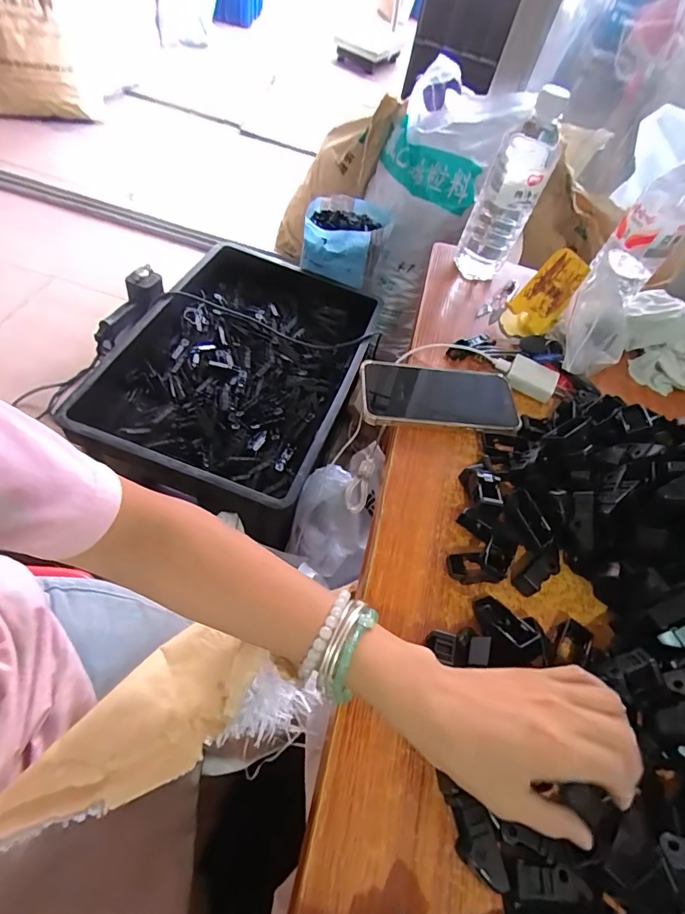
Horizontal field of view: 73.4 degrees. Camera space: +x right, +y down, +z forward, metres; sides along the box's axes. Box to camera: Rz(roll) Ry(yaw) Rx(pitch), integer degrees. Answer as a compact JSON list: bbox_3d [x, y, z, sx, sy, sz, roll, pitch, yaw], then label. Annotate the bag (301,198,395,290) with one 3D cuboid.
[{"bbox_3d":[0.007,-0.515,1.089,0.187,0.143,0.188,16,54,-1],"label":"bag"}]

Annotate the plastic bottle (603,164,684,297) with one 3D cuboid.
[{"bbox_3d":[0.356,-0.264,0.524,0.068,0.190,0.071,35,56,12],"label":"plastic bottle"}]

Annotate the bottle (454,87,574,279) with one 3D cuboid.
[{"bbox_3d":[0.200,-0.317,0.561,0.068,0.211,0.066,22,54,3],"label":"bottle"}]

